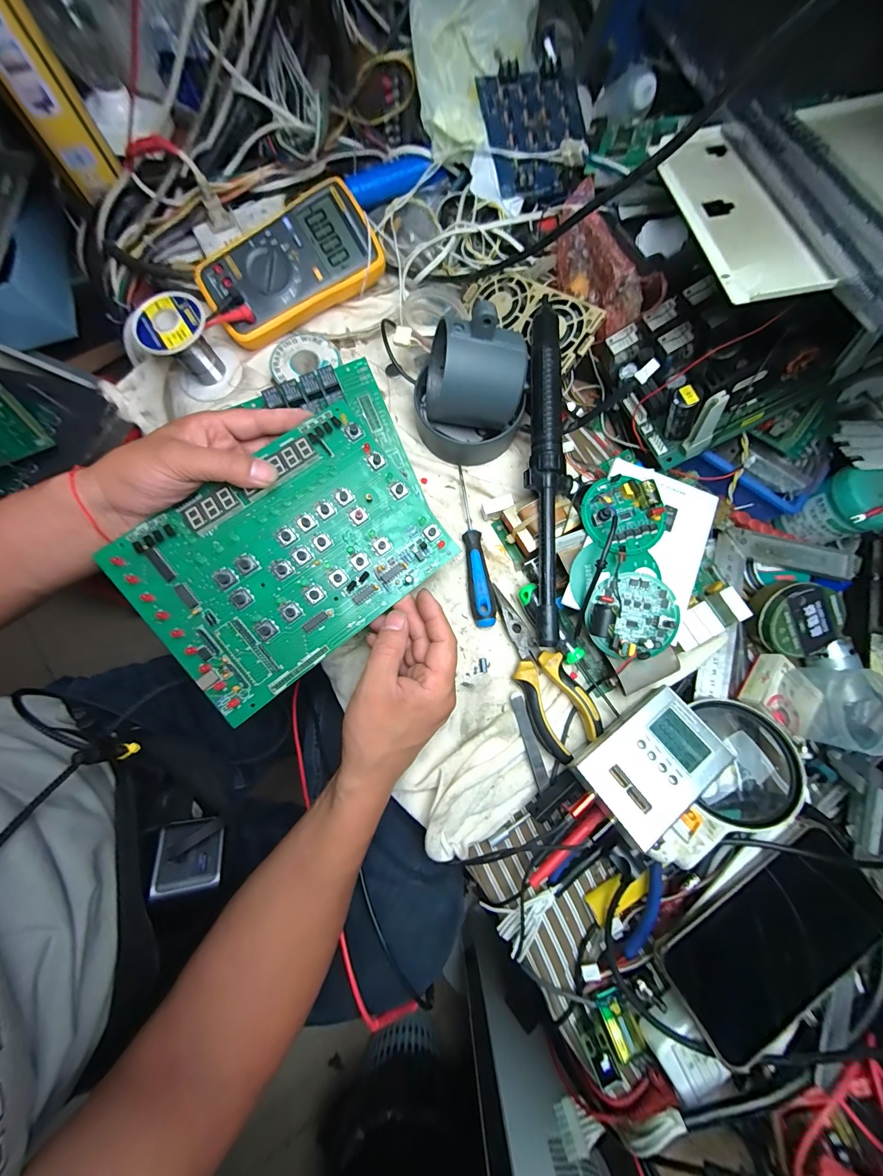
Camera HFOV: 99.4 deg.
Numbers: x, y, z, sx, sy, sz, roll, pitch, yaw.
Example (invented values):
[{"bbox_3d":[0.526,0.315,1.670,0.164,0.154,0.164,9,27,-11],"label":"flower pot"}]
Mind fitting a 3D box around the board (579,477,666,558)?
[{"bbox_3d":[0.154,-0.063,0.317,0.060,0.021,0.069,-28,81,-6],"label":"board"}]

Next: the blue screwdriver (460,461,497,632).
[{"bbox_3d":[0.030,-0.040,0.358,0.023,0.015,0.154,-9,79,-3],"label":"blue screwdriver"}]

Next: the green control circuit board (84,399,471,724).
[{"bbox_3d":[-0.115,-0.024,0.288,0.211,0.008,0.152,-39,94,-11],"label":"green control circuit board"}]

